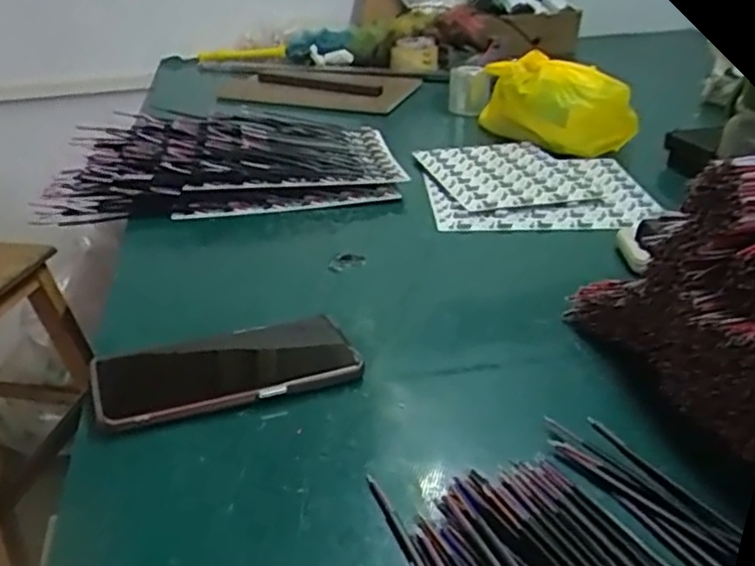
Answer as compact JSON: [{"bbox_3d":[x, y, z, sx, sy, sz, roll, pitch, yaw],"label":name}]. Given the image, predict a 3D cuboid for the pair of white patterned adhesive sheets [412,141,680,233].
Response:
[{"bbox_3d":[0.174,-0.116,0.759,0.234,0.014,0.228,-2,23,1],"label":"pair of white patterned adhesive sheets"}]

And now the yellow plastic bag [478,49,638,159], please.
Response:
[{"bbox_3d":[0.235,-0.238,0.887,0.116,0.105,0.210,-12,25,-23],"label":"yellow plastic bag"}]

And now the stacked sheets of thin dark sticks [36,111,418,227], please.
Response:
[{"bbox_3d":[-0.172,-0.150,0.796,0.391,0.052,0.233,-2,23,0],"label":"stacked sheets of thin dark sticks"}]

